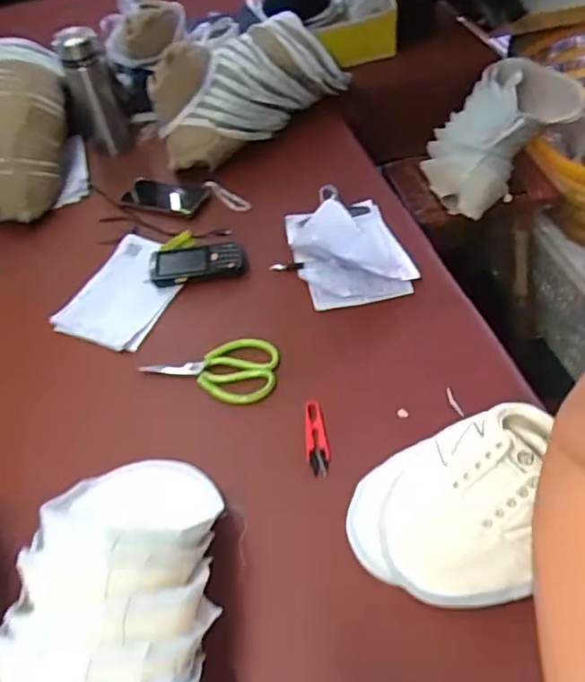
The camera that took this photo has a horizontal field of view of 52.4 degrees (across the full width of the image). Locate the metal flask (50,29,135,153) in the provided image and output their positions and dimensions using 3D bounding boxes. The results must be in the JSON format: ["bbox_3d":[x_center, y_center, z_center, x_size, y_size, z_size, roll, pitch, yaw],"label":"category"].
[{"bbox_3d":[-0.382,-0.467,1.164,0.088,0.256,0.074,-20,49,-11],"label":"metal flask"}]

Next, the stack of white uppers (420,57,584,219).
[{"bbox_3d":[0.439,-0.448,1.275,0.204,0.120,0.368,44,89,10],"label":"stack of white uppers"}]

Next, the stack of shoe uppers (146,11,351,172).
[{"bbox_3d":[-0.075,-0.496,1.136,0.409,0.156,0.140,-32,52,-20],"label":"stack of shoe uppers"}]

